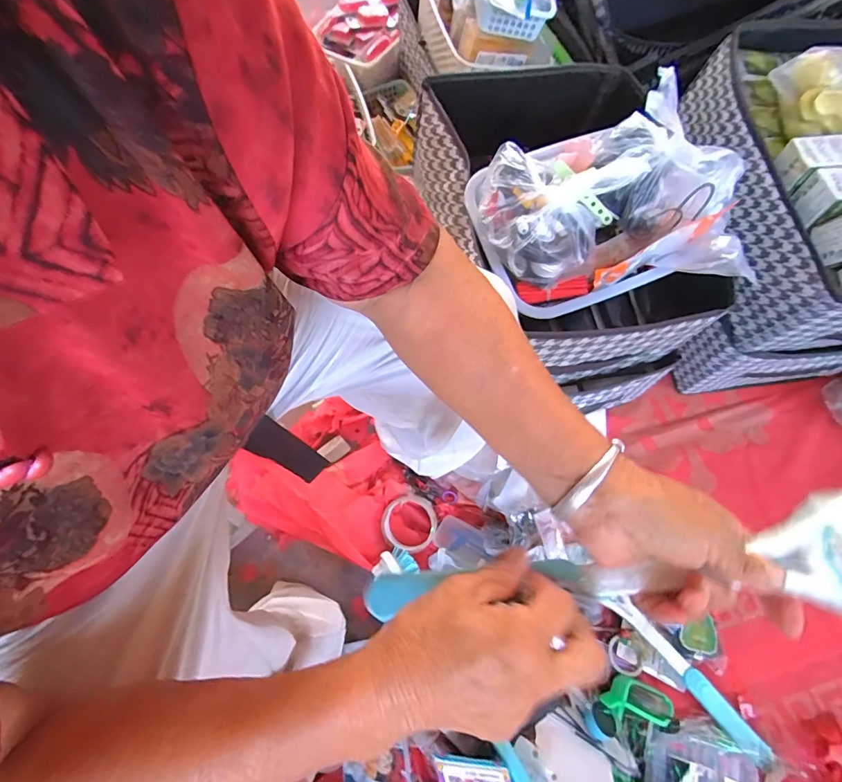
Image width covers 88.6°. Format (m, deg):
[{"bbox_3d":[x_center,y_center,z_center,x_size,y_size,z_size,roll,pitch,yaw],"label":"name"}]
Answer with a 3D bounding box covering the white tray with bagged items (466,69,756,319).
[{"bbox_3d":[0.218,-0.225,0.509,0.305,0.100,0.230,-8,70,-1],"label":"white tray with bagged items"}]

